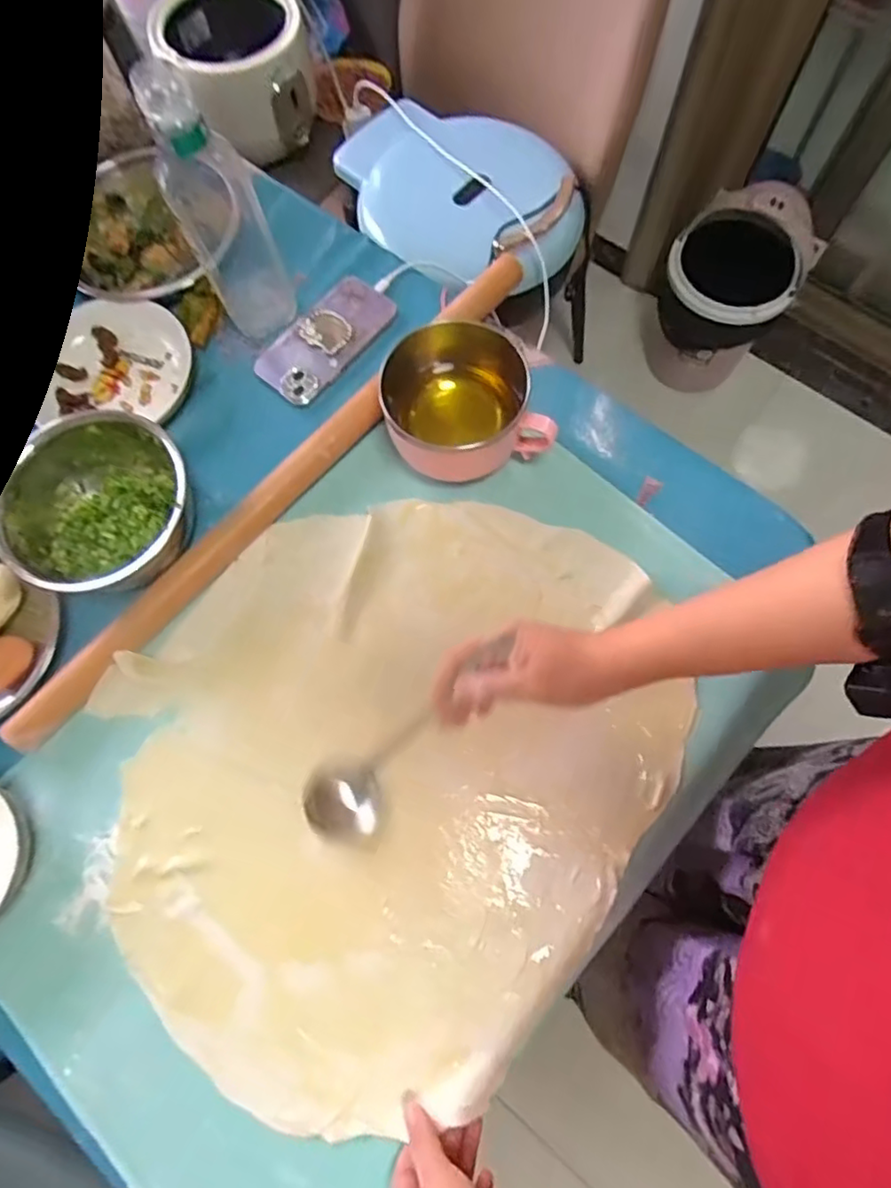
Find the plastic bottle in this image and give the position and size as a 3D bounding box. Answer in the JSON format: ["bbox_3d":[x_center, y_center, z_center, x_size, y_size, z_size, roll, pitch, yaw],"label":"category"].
[{"bbox_3d":[-0.220,-0.365,0.595,0.070,0.234,0.061,-42,76,-10],"label":"plastic bottle"}]

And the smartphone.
[{"bbox_3d":[-0.131,-0.282,0.670,0.090,0.015,0.158,37,78,12],"label":"smartphone"}]

